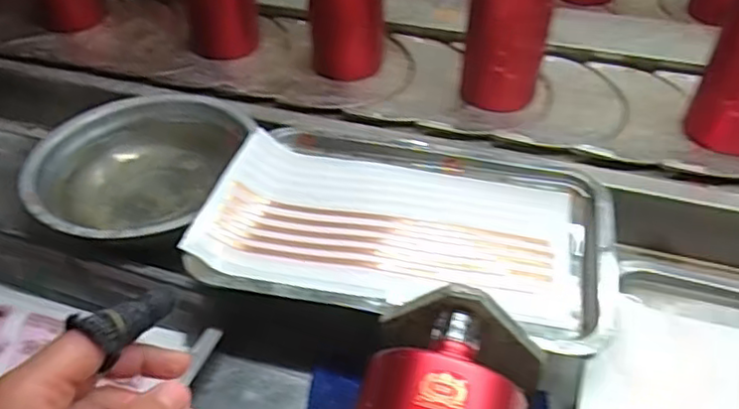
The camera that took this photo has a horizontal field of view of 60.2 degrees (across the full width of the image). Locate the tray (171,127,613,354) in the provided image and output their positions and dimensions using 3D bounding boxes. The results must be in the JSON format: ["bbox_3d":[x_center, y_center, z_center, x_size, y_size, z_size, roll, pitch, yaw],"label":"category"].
[{"bbox_3d":[0.031,0.009,0.502,0.298,0.023,0.213,11,40,8],"label":"tray"}]

